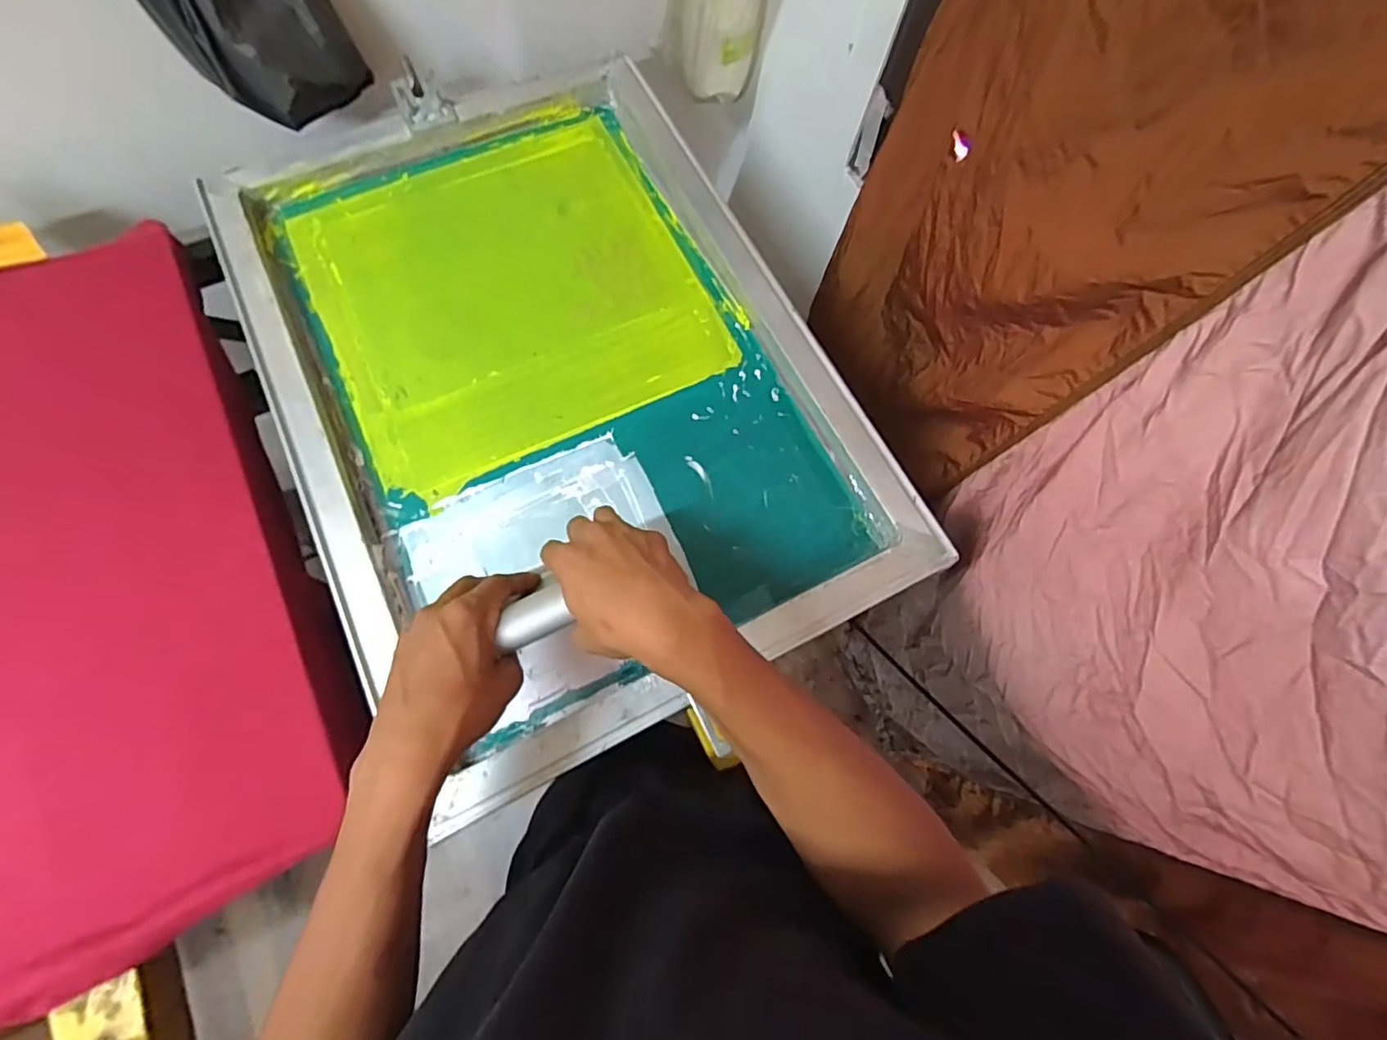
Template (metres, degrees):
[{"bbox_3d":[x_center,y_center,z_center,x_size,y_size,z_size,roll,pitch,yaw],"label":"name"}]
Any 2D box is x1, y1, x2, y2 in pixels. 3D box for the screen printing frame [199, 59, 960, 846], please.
[{"bbox_3d":[-0.126,-0.148,0.555,0.470,0.034,0.651,-26,75,-10],"label":"screen printing frame"}]

